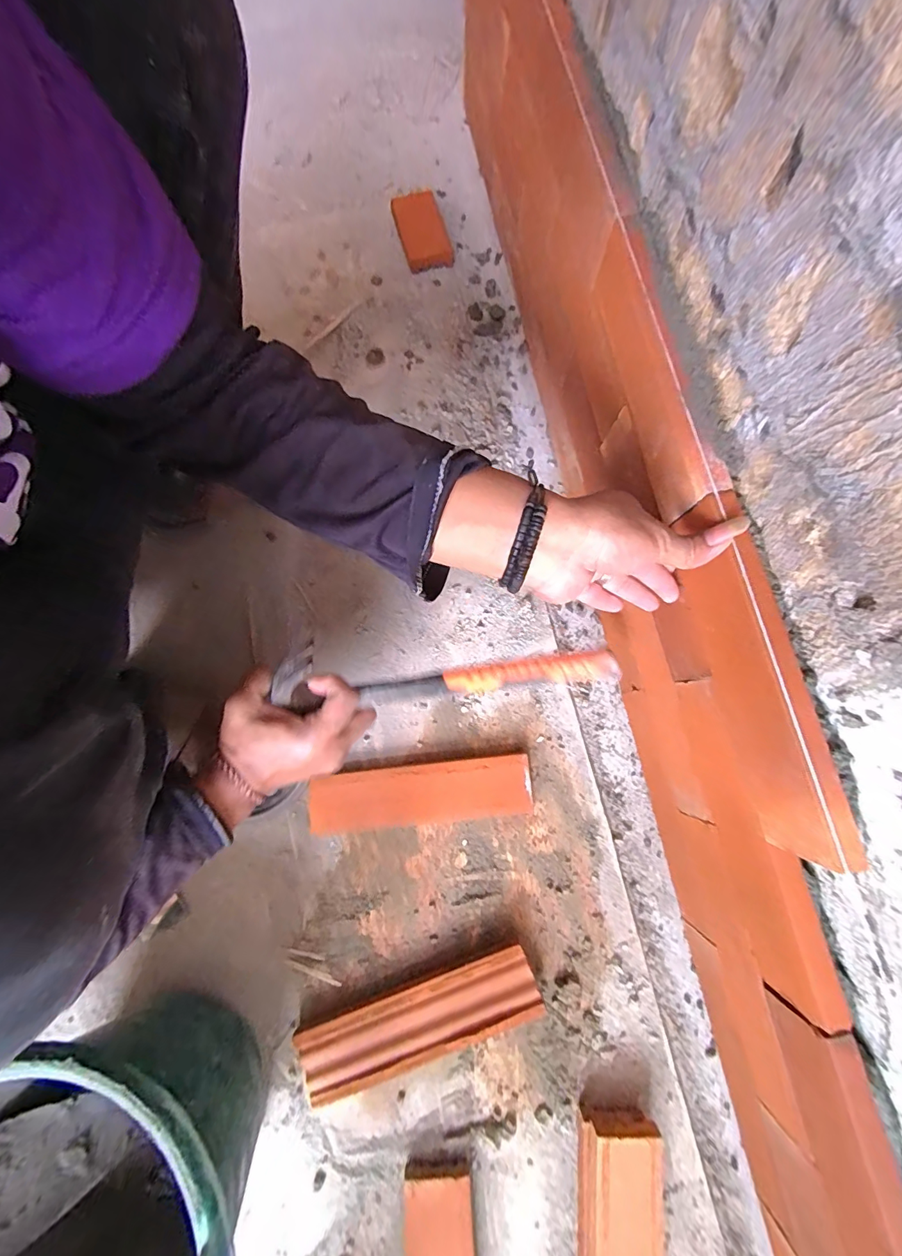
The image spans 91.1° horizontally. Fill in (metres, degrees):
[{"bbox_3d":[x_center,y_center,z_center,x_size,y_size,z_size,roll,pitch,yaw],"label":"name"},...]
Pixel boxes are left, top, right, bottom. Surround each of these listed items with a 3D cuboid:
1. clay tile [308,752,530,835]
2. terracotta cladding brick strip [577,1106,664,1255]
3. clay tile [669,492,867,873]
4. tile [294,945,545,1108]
[{"bbox_3d":[-0.032,0.175,0.459,0.227,0.029,0.064,-5,78,-1],"label":"clay tile"},{"bbox_3d":[0.141,0.542,0.369,0.067,0.049,0.211,3,78,1],"label":"terracotta cladding brick strip"},{"bbox_3d":[0.197,0.029,0.294,0.019,0.070,0.223,-11,79,-2],"label":"clay tile"},{"bbox_3d":[-0.031,0.368,0.420,0.227,0.031,0.063,-19,78,-4],"label":"tile"}]

